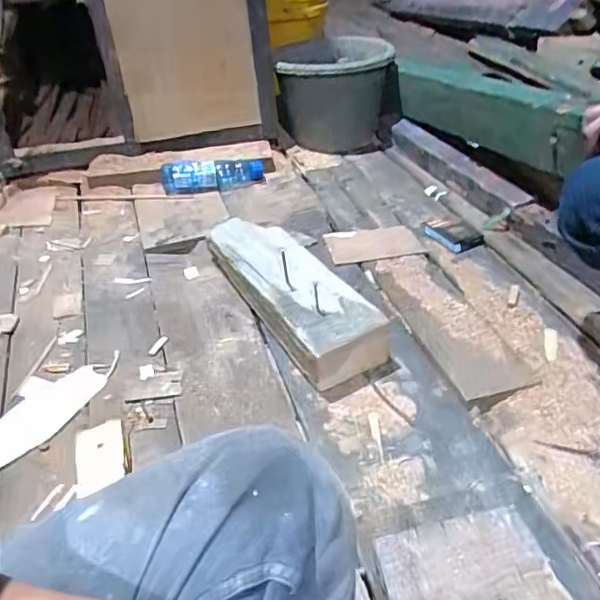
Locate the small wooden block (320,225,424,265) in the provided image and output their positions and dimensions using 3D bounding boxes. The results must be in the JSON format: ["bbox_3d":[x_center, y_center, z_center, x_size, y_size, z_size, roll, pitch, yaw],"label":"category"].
[{"bbox_3d":[0.123,-0.095,0.958,0.154,0.018,0.083,-6,37,2],"label":"small wooden block"}]

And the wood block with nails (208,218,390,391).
[{"bbox_3d":[-0.025,-0.027,0.841,0.120,0.085,0.391,-22,40,-18],"label":"wood block with nails"}]

